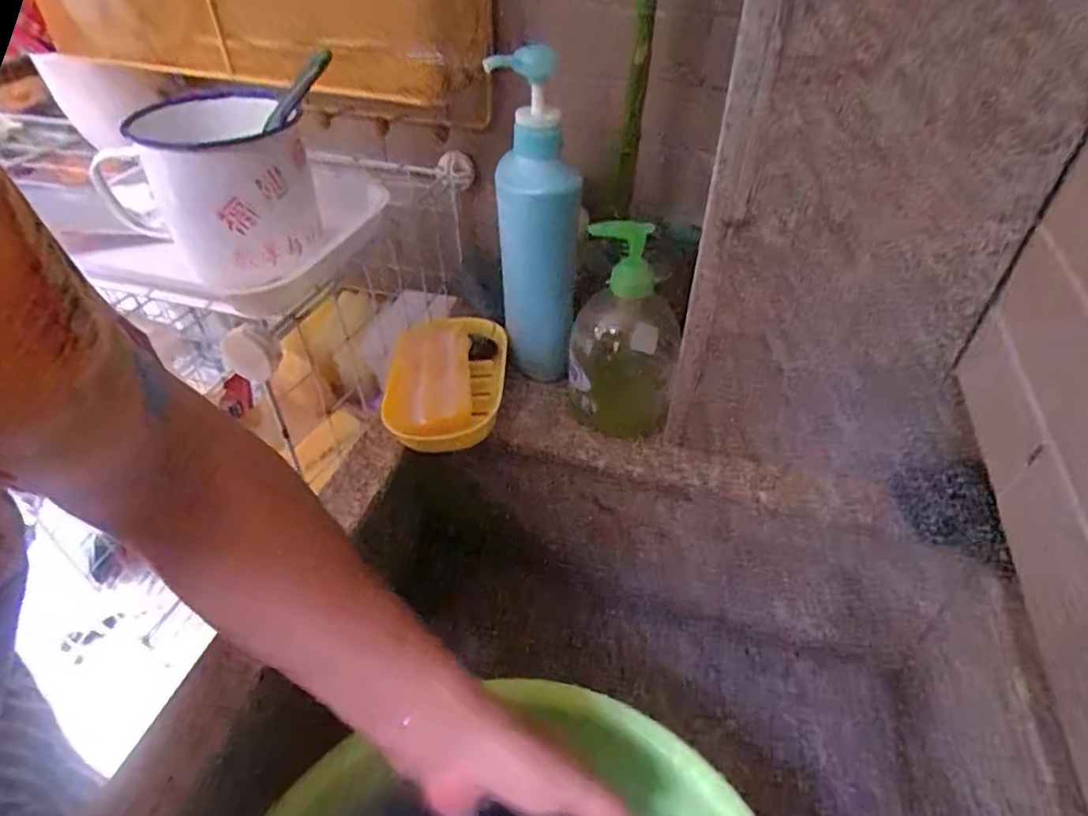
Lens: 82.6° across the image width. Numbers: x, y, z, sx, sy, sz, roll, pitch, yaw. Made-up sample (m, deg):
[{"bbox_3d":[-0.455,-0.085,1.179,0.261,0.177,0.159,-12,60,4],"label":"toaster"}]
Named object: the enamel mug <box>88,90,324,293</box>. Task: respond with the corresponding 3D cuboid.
[{"bbox_3d":[-0.221,-0.154,0.420,0.125,0.106,0.088,20,45,20],"label":"enamel mug"}]

